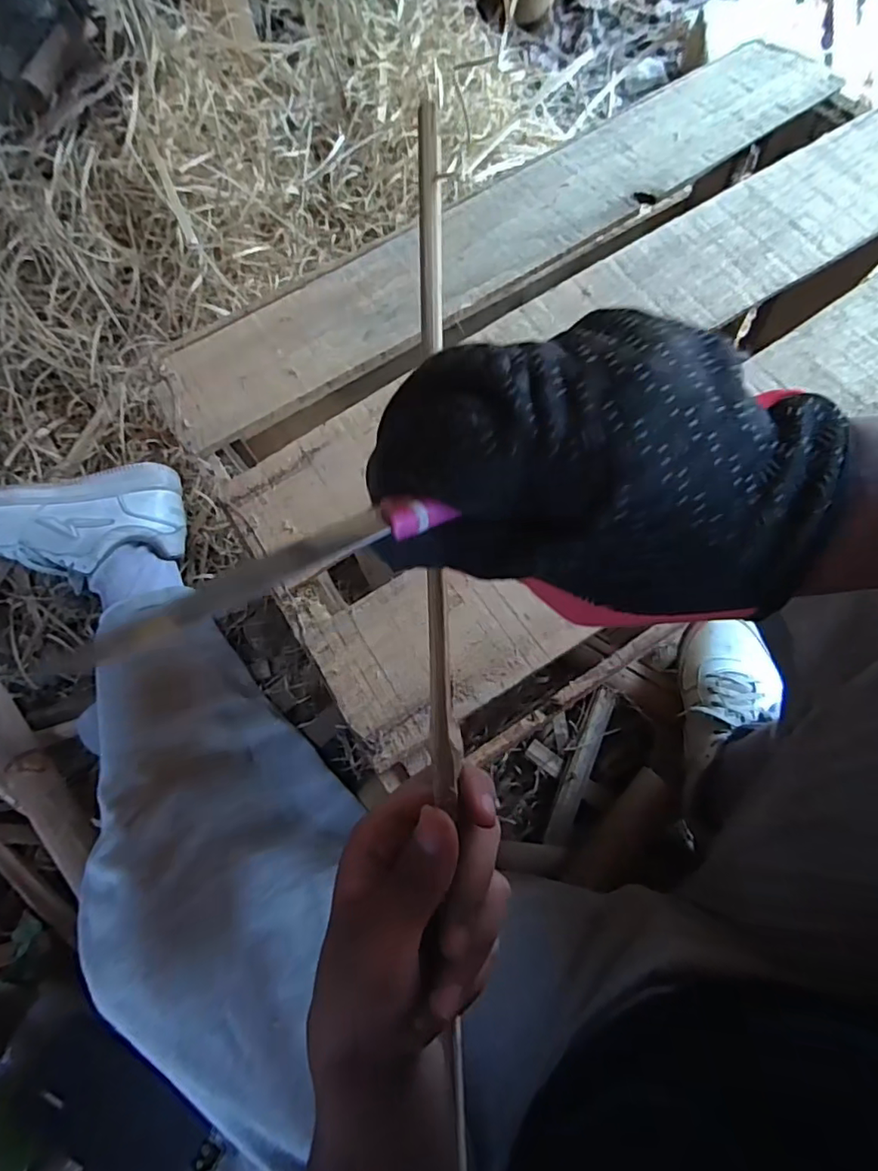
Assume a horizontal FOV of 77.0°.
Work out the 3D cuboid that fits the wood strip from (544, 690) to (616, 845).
[{"bbox_3d":[0.162,0.204,0.627,0.025,0.006,0.180,19,75,21],"label":"wood strip"}]

